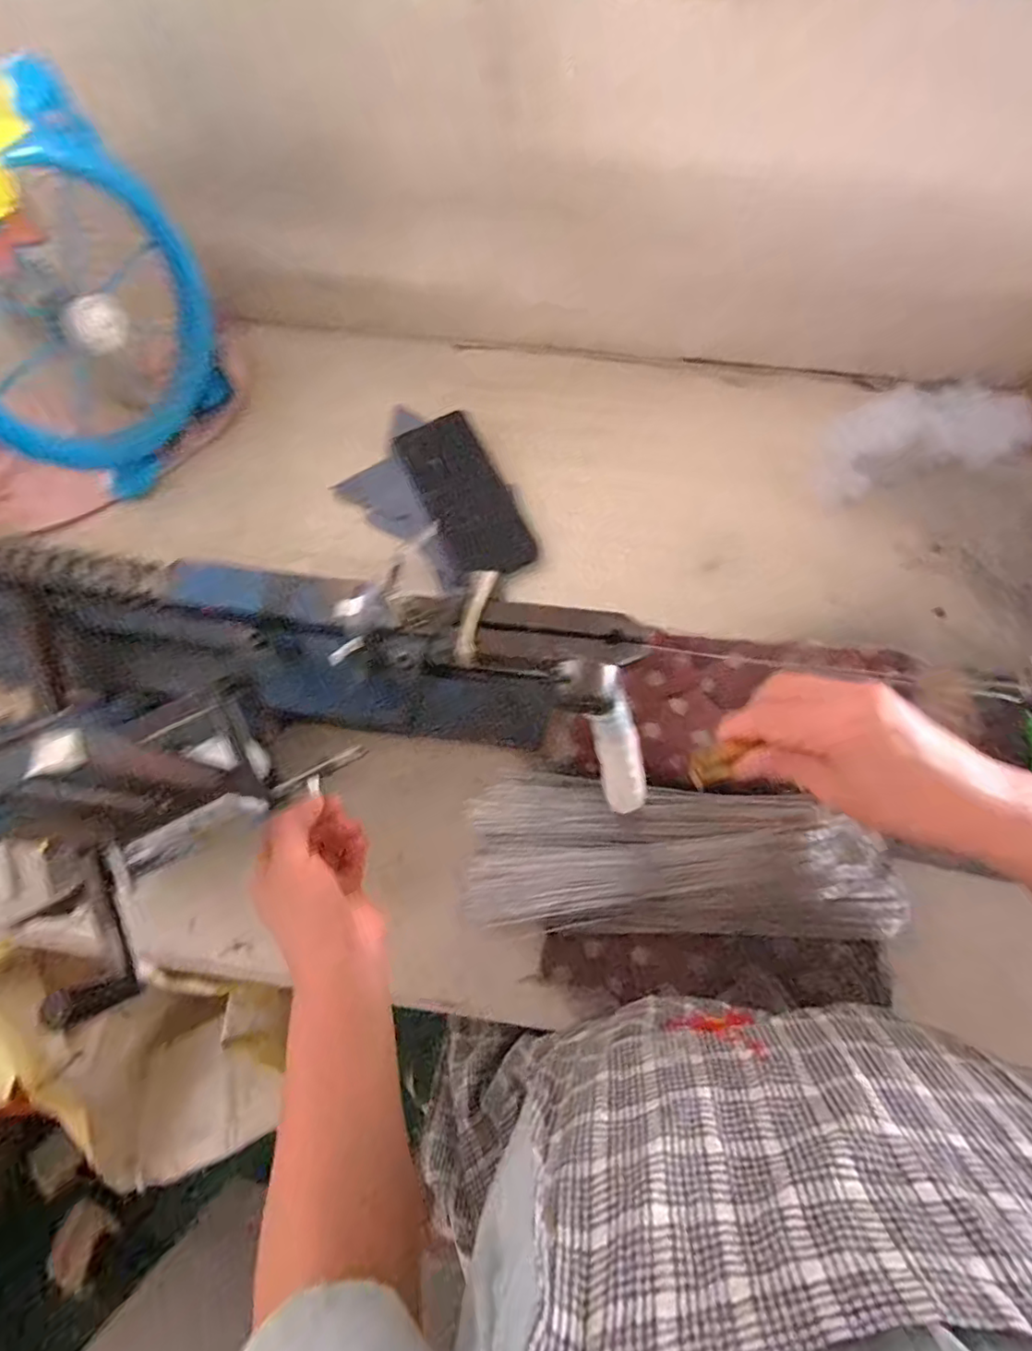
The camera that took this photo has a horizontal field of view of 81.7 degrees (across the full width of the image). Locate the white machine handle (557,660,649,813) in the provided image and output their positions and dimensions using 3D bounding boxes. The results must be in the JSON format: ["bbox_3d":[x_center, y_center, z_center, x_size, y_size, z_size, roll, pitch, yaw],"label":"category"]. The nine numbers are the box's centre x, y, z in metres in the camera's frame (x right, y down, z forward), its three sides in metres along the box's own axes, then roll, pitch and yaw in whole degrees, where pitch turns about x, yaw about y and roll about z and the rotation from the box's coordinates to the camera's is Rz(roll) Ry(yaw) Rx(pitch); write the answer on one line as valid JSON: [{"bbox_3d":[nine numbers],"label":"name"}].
[{"bbox_3d":[0.061,0.037,0.377,0.038,0.137,0.022,-35,42,-10],"label":"white machine handle"}]

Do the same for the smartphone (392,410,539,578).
[{"bbox_3d":[-0.046,-0.160,0.539,0.076,0.013,0.152,-29,87,-8],"label":"smartphone"}]

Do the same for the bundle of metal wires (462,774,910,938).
[{"bbox_3d":[0.114,0.134,0.434,0.301,0.024,0.104,0,89,10],"label":"bundle of metal wires"}]

